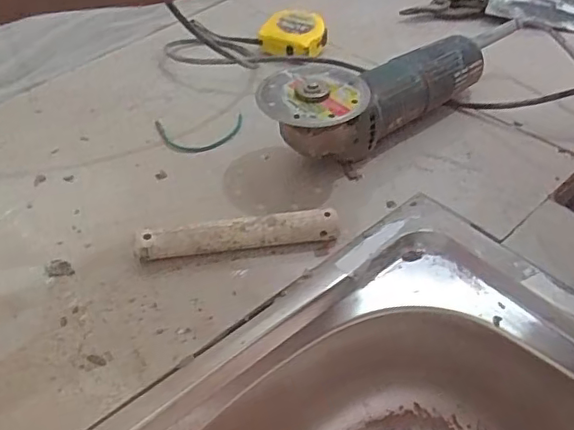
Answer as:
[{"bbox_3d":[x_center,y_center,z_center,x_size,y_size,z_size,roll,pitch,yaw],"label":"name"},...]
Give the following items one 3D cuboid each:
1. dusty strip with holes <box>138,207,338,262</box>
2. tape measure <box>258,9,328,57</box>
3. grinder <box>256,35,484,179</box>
[{"bbox_3d":[-0.038,0.018,0.464,0.154,0.028,0.018,-7,44,-6],"label":"dusty strip with holes"},{"bbox_3d":[0.007,-0.214,0.698,0.077,0.043,0.069,-1,43,0],"label":"tape measure"},{"bbox_3d":[0.084,-0.119,0.566,0.261,0.084,0.093,-35,53,-30],"label":"grinder"}]

